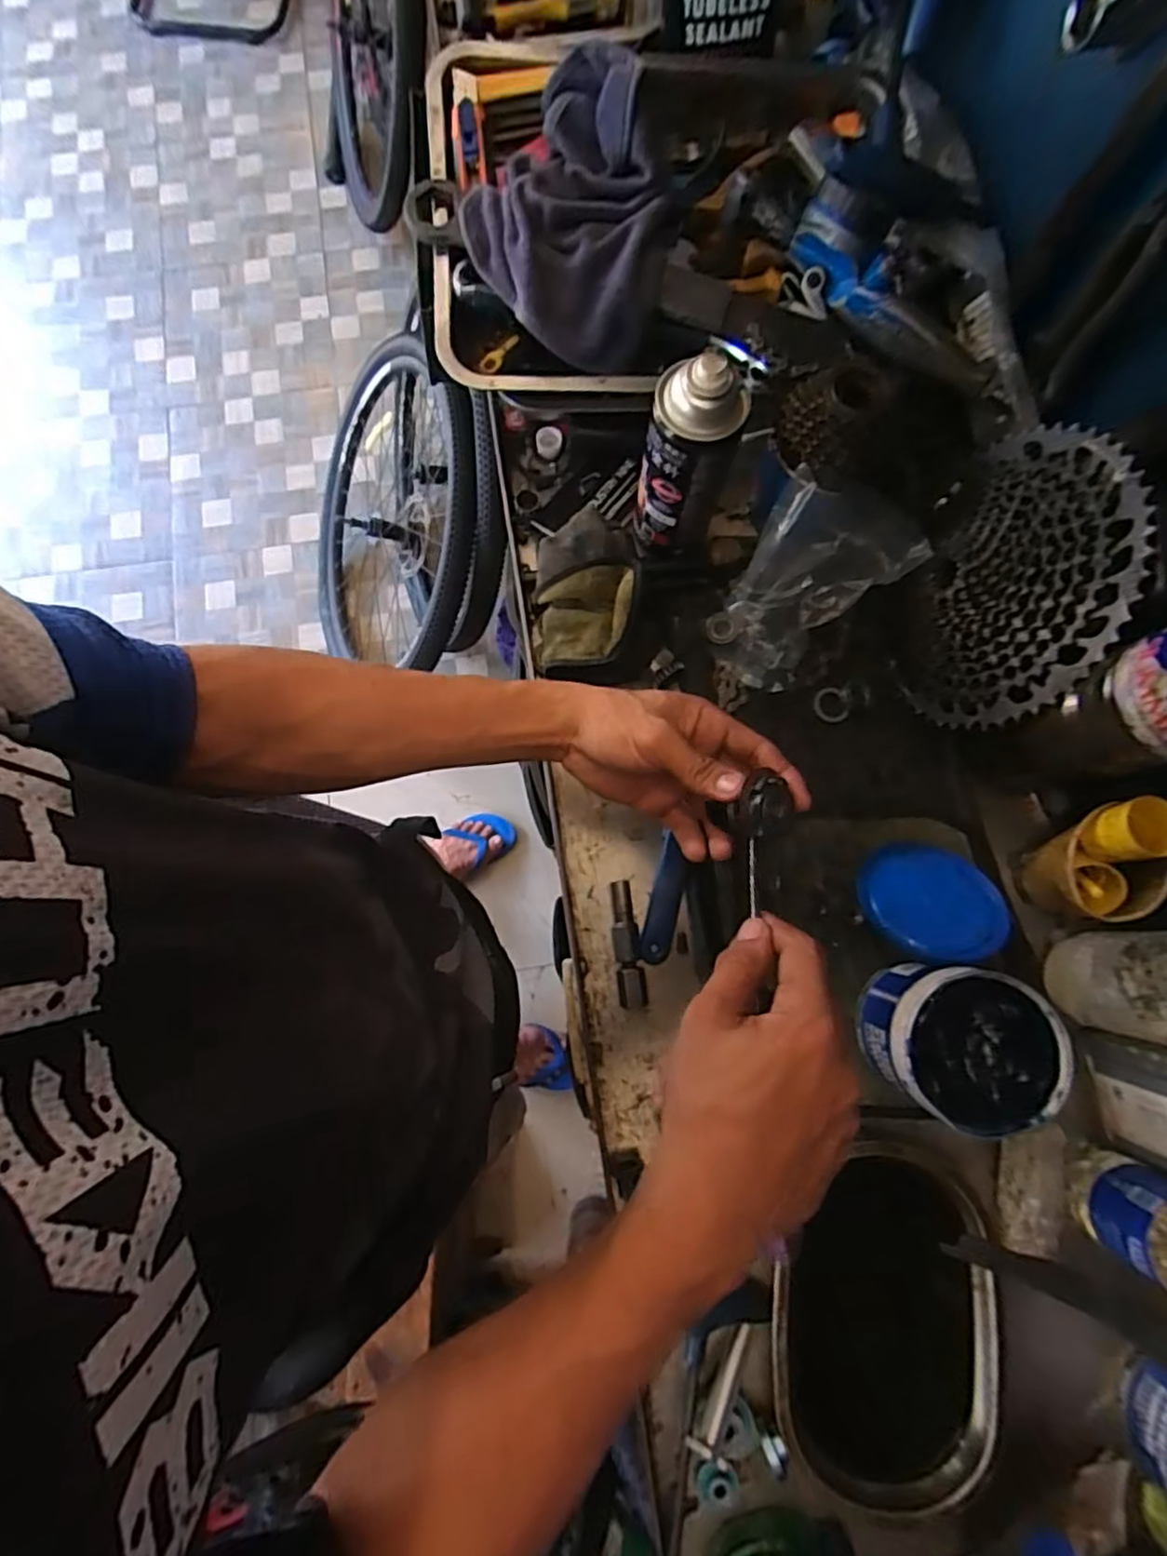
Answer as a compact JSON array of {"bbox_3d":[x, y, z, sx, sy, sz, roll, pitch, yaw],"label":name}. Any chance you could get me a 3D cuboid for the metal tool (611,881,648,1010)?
[{"bbox_3d":[0.033,0.127,0.514,0.020,0.019,0.093,-6,78,-2],"label":"metal tool"}]

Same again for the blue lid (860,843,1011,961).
[{"bbox_3d":[0.261,0.090,0.507,0.100,0.010,0.095,-6,49,7],"label":"blue lid"}]

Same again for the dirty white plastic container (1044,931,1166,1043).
[{"bbox_3d":[0.374,0.143,0.471,0.070,0.093,0.067,0,78,-1],"label":"dirty white plastic container"}]

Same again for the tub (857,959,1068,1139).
[{"bbox_3d":[0.257,0.184,0.467,0.108,0.082,0.097,27,79,5],"label":"tub"}]

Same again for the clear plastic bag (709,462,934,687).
[{"bbox_3d":[0.170,-0.152,0.518,0.140,0.113,0.096,-41,82,-8],"label":"clear plastic bag"}]

